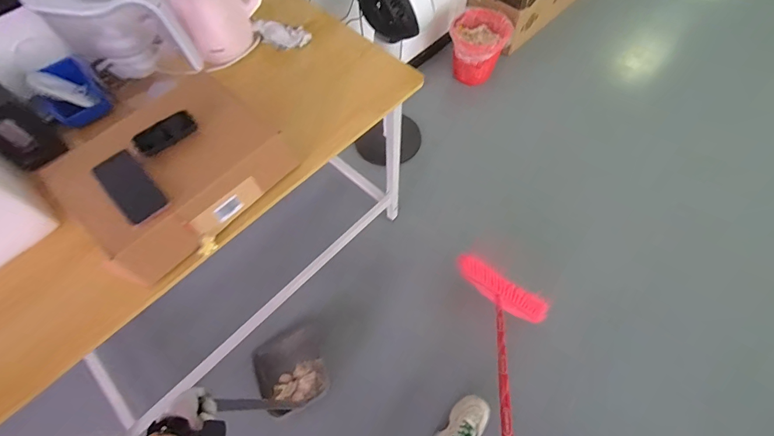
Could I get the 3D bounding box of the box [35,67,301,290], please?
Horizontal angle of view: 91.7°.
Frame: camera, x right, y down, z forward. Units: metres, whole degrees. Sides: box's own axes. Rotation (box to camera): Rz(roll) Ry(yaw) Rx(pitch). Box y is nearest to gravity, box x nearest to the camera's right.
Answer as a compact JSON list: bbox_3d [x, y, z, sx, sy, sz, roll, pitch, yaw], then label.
[{"bbox_3d":[-0.434,-0.101,0.734,0.325,0.107,0.380,39,70,17],"label":"box"}]

